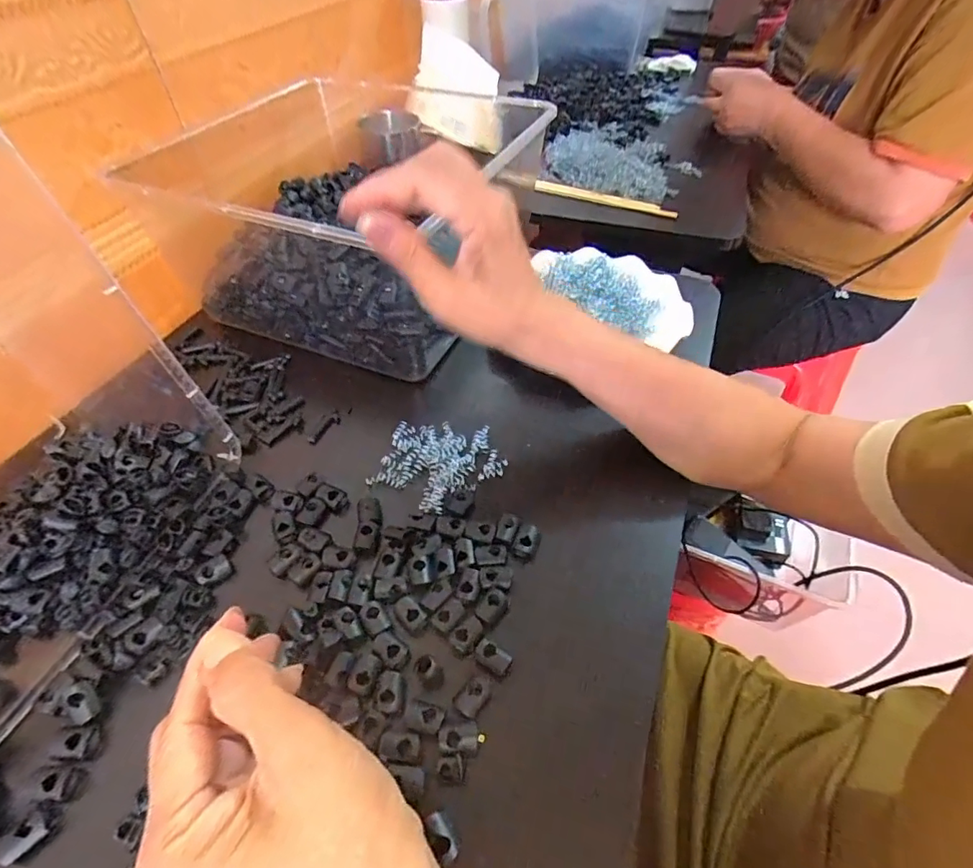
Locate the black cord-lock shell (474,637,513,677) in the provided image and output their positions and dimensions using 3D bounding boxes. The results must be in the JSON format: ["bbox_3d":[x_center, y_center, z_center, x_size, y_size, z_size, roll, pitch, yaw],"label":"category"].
[{"bbox_3d":[0.004,0.127,0.283,0.020,0.007,0.011,27,55,22],"label":"black cord-lock shell"}]

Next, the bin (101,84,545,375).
[{"bbox_3d":[-0.143,-0.214,0.495,0.298,0.134,0.277,18,52,16],"label":"bin"}]

